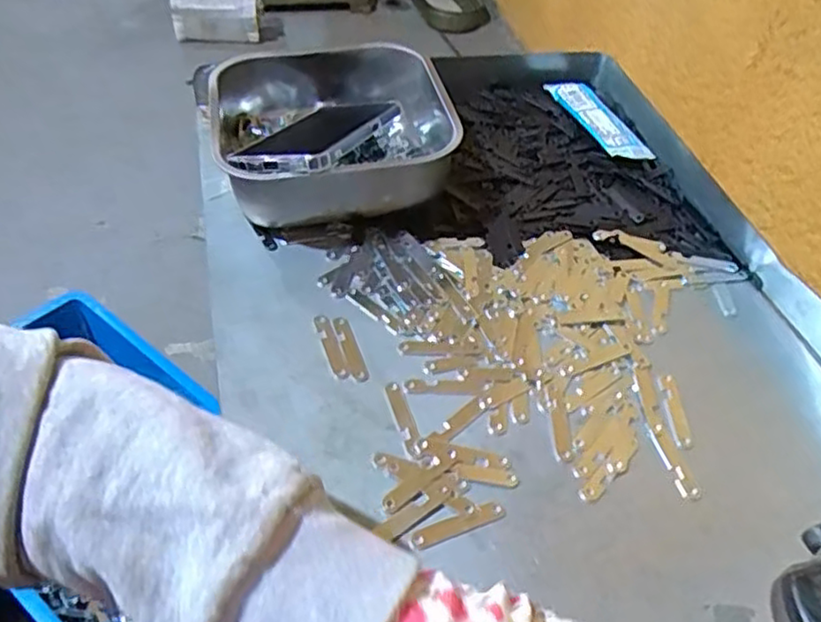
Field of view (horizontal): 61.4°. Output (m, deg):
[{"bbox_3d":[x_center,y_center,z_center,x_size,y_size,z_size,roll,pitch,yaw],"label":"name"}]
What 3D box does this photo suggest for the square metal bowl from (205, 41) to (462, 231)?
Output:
[{"bbox_3d":[-0.057,-0.140,0.549,0.184,0.074,0.176,-11,48,-12],"label":"square metal bowl"}]

